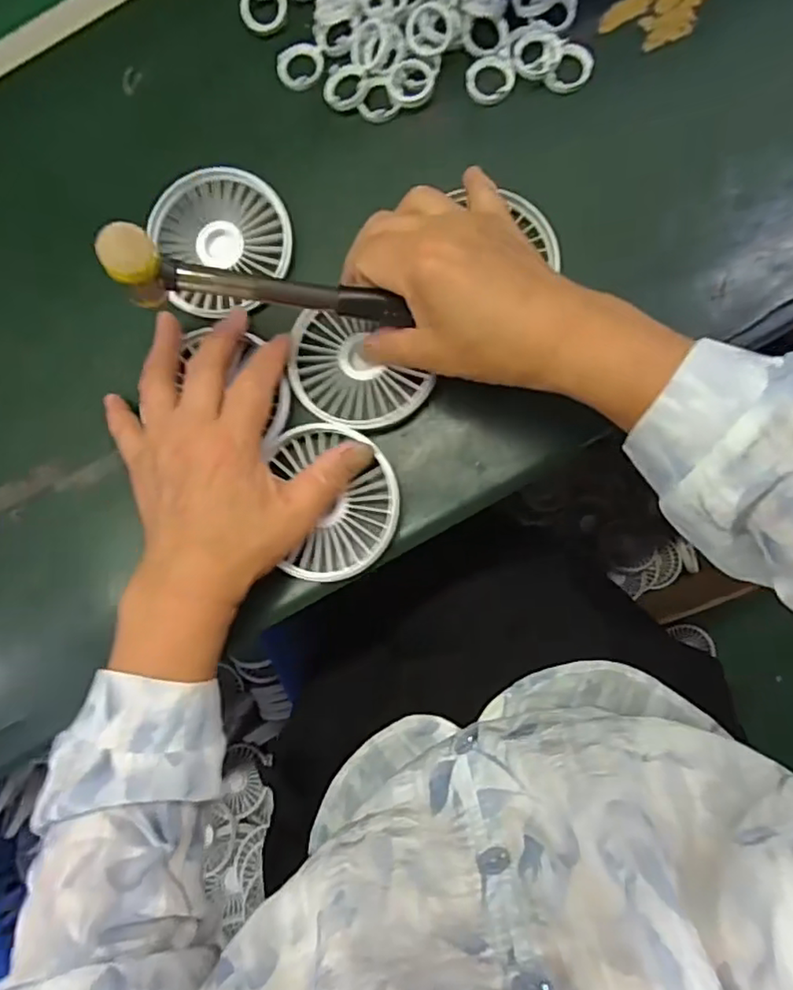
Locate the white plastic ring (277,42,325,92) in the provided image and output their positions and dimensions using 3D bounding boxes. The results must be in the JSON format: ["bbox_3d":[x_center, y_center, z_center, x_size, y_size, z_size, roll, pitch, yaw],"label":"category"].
[{"bbox_3d":[-0.060,-0.267,0.384,0.029,0.004,0.029,-1,84,5],"label":"white plastic ring"}]

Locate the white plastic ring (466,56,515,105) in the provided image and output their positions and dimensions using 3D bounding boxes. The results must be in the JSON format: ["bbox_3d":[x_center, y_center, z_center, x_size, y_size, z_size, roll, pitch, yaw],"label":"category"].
[{"bbox_3d":[0.056,-0.248,0.371,0.028,0.007,0.025,2,84,6],"label":"white plastic ring"}]

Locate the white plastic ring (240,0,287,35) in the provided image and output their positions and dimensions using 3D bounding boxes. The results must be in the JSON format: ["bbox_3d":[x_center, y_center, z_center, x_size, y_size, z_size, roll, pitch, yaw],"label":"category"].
[{"bbox_3d":[-0.083,-0.304,0.384,0.028,0.006,0.032,-4,83,5],"label":"white plastic ring"}]

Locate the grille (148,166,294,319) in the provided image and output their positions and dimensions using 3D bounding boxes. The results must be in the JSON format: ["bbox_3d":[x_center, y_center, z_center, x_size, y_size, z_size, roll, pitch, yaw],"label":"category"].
[{"bbox_3d":[-0.106,-0.153,0.374,0.084,0.016,0.083,-1,84,5],"label":"grille"}]

